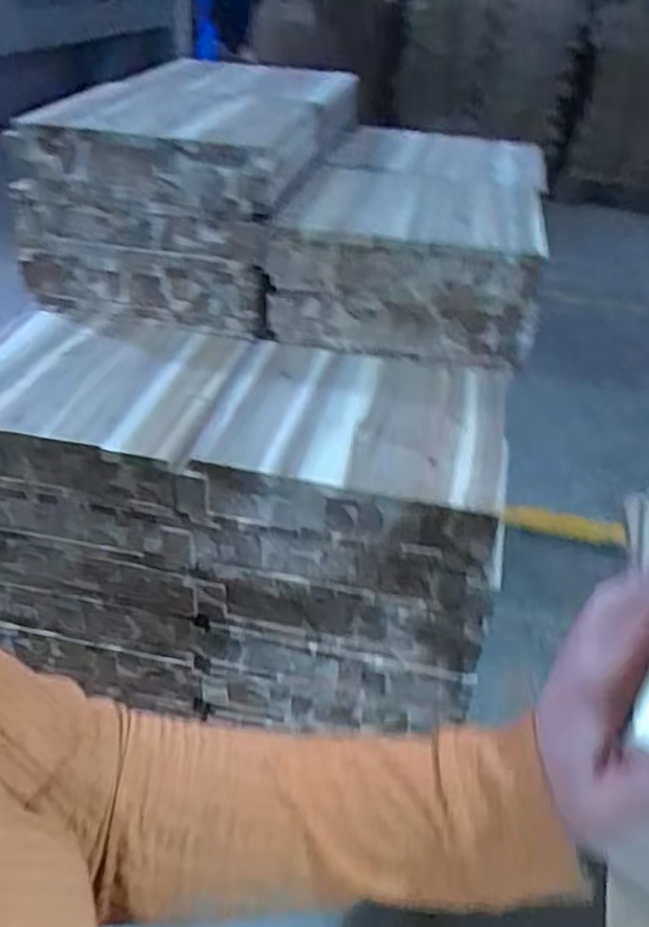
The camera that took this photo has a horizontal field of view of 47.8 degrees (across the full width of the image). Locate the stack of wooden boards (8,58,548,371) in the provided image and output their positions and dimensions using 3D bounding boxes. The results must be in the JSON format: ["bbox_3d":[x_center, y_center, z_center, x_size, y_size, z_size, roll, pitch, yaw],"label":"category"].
[{"bbox_3d":[-0.045,-0.469,1.288,0.780,0.320,0.559,6,36,2],"label":"stack of wooden boards"}]

